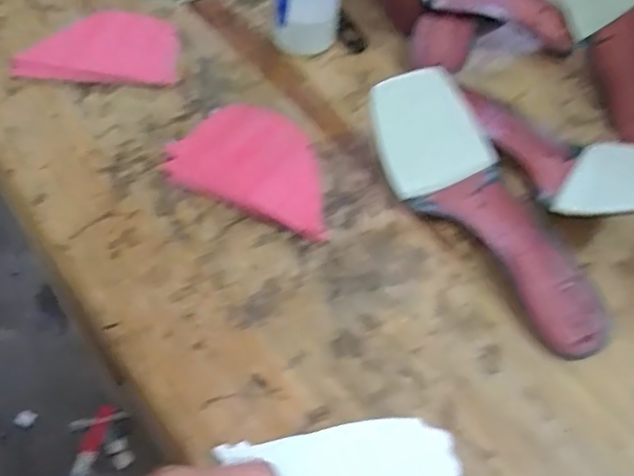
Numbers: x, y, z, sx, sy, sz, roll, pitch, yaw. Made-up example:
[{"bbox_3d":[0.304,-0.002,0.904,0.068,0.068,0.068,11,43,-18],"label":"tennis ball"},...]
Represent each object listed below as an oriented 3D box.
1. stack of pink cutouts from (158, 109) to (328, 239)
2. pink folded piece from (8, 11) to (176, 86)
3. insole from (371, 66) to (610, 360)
[{"bbox_3d":[-0.044,-0.063,0.520,0.138,0.011,0.096,22,56,13],"label":"stack of pink cutouts"},{"bbox_3d":[-0.197,-0.178,0.582,0.137,0.008,0.095,0,54,-3],"label":"pink folded piece"},{"bbox_3d":[0.132,-0.021,0.481,0.089,0.052,0.243,-27,72,-21],"label":"insole"}]

